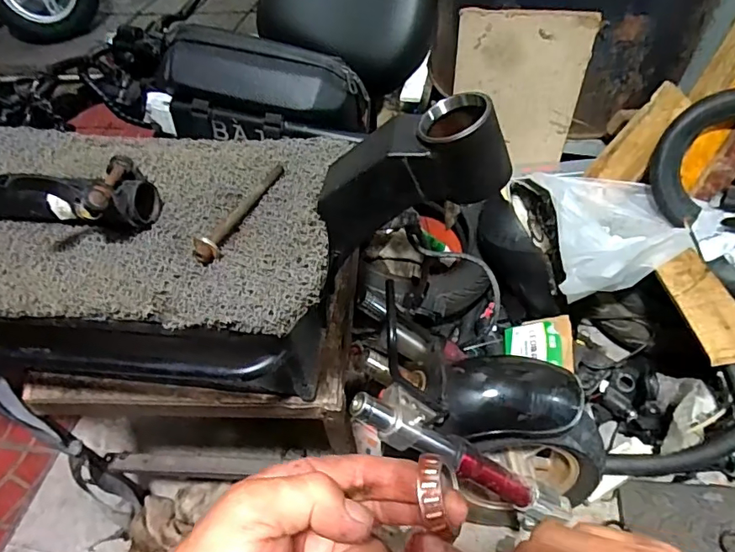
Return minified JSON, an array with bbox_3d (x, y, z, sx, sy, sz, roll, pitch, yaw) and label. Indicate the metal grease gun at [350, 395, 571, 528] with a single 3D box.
[{"bbox_3d":[0.120,0.219,0.574,0.341,0.031,0.047,34,47,-23],"label":"metal grease gun"}]

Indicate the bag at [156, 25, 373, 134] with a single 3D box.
[{"bbox_3d":[-0.149,-0.272,0.704,0.292,0.093,0.091,10,51,10],"label":"bag"}]

